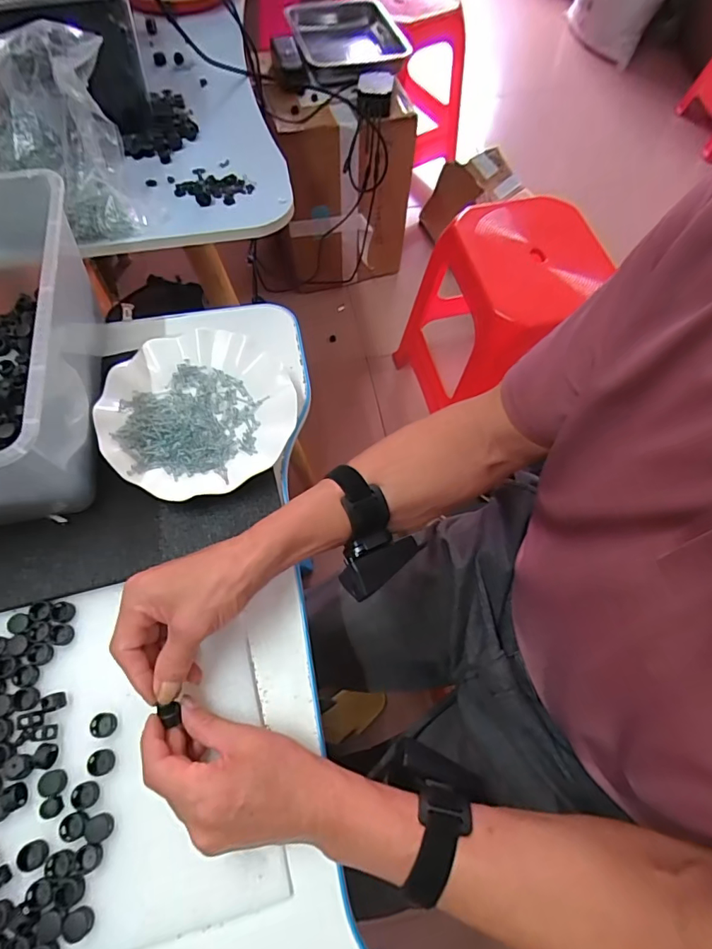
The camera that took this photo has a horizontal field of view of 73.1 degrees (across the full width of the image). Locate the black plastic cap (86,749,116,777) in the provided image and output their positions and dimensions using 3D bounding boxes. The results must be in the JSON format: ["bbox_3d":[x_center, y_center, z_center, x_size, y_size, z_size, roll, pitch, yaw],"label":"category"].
[{"bbox_3d":[-0.191,0.216,0.360,0.017,0.005,0.017,1,65,-1],"label":"black plastic cap"}]

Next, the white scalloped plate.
[{"bbox_3d":[-0.151,-0.064,0.471,0.180,0.026,0.177,1,65,-1],"label":"white scalloped plate"}]

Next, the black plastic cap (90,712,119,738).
[{"bbox_3d":[-0.196,0.193,0.371,0.019,0.011,0.017,-9,66,-6],"label":"black plastic cap"}]

